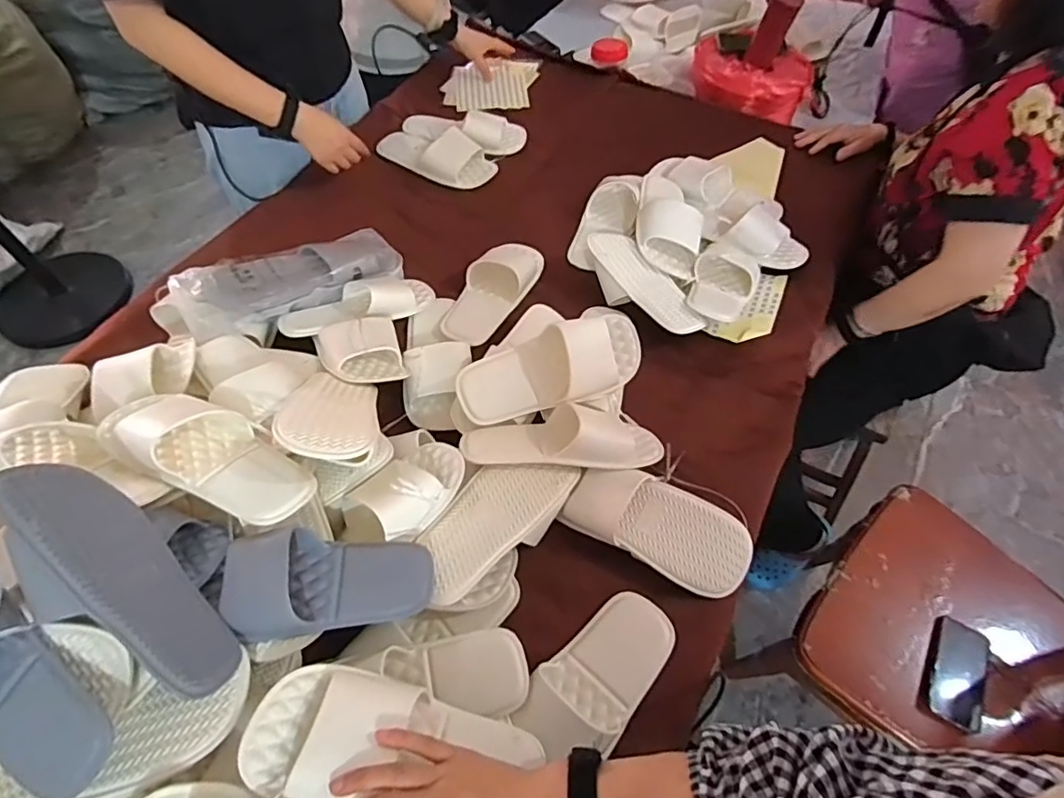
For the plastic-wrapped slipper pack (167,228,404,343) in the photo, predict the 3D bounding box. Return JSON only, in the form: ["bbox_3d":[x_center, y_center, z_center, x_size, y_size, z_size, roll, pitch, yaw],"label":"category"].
[{"bbox_3d":[-0.374,-0.190,0.879,0.349,0.063,0.147,-30,61,-33],"label":"plastic-wrapped slipper pack"}]

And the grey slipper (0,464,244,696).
[{"bbox_3d":[-0.359,0.164,0.483,0.070,0.098,0.237,-38,96,11],"label":"grey slipper"}]

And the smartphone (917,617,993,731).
[{"bbox_3d":[0.688,0.443,0.911,0.092,0.015,0.161,27,60,16],"label":"smartphone"}]

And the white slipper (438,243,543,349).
[{"bbox_3d":[-0.059,-0.184,0.890,0.095,0.049,0.225,22,59,14],"label":"white slipper"}]

